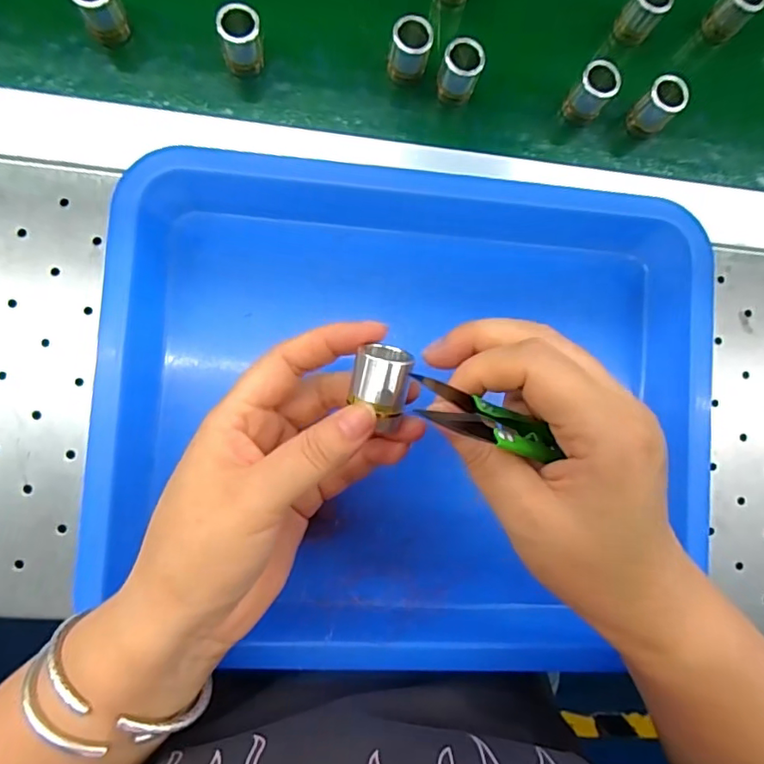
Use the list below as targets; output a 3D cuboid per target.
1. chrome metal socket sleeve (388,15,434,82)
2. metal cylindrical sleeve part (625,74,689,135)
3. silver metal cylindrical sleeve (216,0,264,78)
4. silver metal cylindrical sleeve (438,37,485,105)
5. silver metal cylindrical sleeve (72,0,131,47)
[{"bbox_3d":[0.016,-0.195,0.311,0.022,0.032,0.018,10,85,-7],"label":"chrome metal socket sleeve"},{"bbox_3d":[0.171,-0.170,0.327,0.019,0.031,0.022,-42,92,-8],"label":"metal cylindrical sleeve part"},{"bbox_3d":[-0.079,-0.195,0.299,0.022,0.032,0.018,-4,87,-7],"label":"silver metal cylindrical sleeve"},{"bbox_3d":[0.046,-0.184,0.315,0.022,0.037,0.017,20,84,-6],"label":"silver metal cylindrical sleeve"},{"bbox_3d":[-0.156,-0.208,0.292,0.023,0.034,0.019,-34,91,-8],"label":"silver metal cylindrical sleeve"}]

